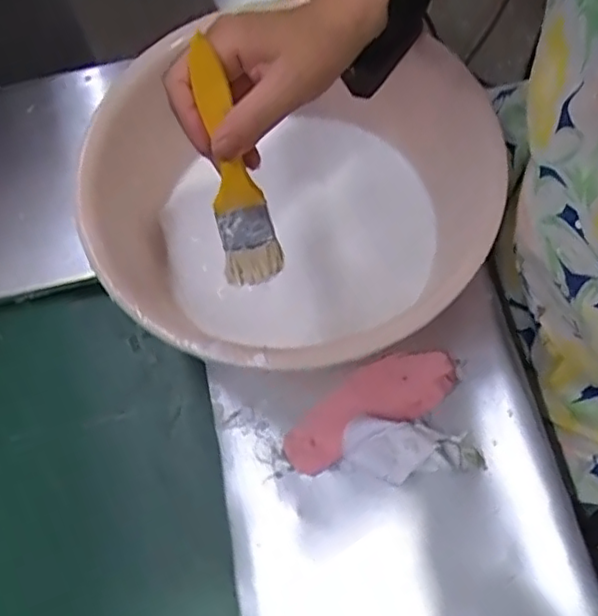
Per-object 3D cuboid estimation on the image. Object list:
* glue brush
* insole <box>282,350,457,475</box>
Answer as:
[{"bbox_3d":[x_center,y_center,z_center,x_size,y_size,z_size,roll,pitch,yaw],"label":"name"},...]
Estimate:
[{"bbox_3d":[-0.041,-0.081,0.400,0.036,0.150,0.010,-14,34,-3],"label":"glue brush"},{"bbox_3d":[0.055,0.077,0.520,0.149,0.007,0.054,-27,67,-9],"label":"insole"}]

